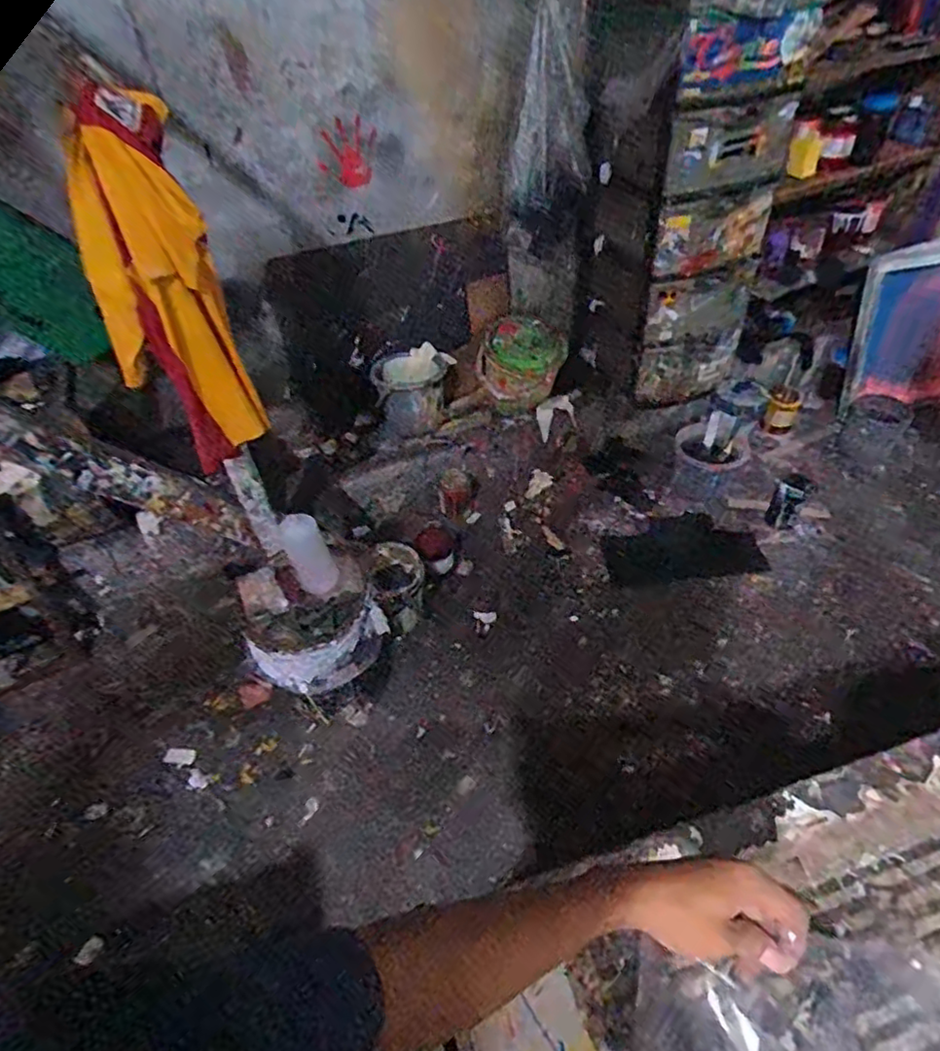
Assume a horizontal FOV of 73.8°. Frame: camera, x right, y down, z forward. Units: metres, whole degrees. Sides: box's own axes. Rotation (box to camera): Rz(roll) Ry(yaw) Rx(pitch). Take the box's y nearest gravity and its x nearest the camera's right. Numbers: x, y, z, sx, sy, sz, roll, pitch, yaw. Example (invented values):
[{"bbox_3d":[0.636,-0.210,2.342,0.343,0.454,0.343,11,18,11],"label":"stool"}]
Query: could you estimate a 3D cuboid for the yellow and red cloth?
[{"bbox_3d":[-0.510,-0.357,1.076,0.206,0.640,0.244,-22,49,-16],"label":"yellow and red cloth"}]

